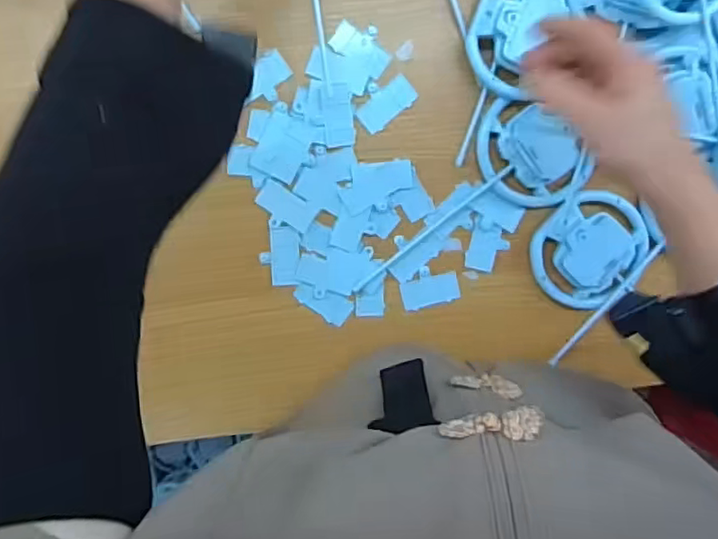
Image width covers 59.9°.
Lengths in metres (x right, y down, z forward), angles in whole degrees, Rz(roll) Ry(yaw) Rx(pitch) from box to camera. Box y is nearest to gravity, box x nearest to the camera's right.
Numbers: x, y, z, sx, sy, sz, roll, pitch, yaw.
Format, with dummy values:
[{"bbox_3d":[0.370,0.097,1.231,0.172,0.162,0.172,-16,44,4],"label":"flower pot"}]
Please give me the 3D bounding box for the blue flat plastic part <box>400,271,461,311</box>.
[{"bbox_3d":[0.065,0.020,0.561,0.052,0.004,0.030,-14,99,0],"label":"blue flat plastic part"}]

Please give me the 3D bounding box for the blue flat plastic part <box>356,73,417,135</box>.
[{"bbox_3d":[0.024,-0.141,0.532,0.052,0.005,0.026,-39,98,4],"label":"blue flat plastic part"}]

